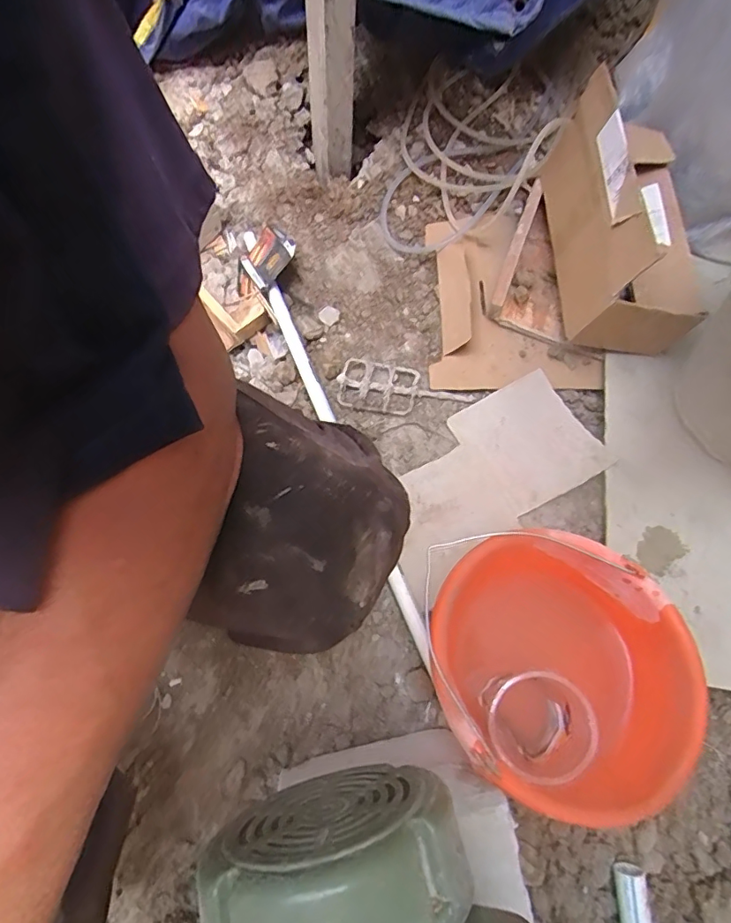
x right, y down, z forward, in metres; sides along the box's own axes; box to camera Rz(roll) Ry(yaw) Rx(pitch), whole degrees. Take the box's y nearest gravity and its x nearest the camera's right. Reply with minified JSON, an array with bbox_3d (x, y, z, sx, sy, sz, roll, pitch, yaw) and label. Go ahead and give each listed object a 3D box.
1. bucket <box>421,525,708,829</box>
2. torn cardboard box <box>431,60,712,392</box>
[{"bbox_3d":[0.179,0.214,0.544,0.222,0.186,0.239,3,71,0],"label":"bucket"},{"bbox_3d":[0.269,-0.311,0.722,0.325,0.227,0.366,2,71,0],"label":"torn cardboard box"}]

